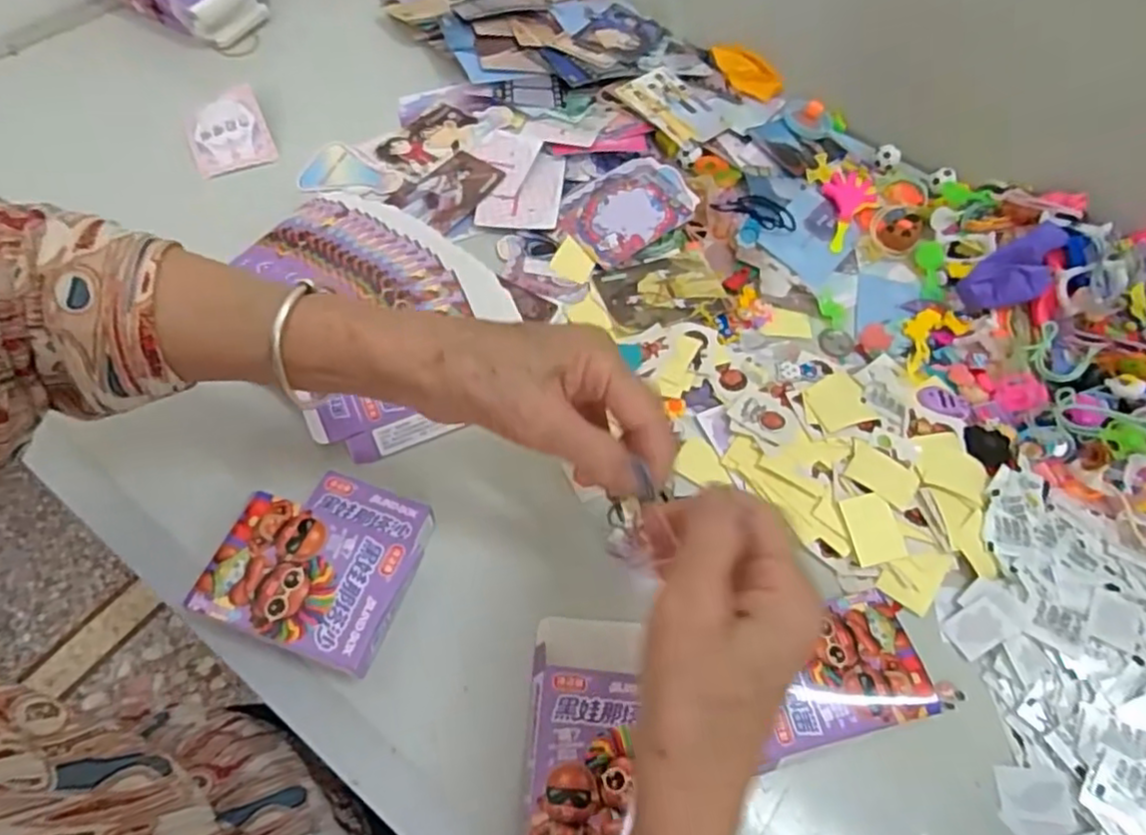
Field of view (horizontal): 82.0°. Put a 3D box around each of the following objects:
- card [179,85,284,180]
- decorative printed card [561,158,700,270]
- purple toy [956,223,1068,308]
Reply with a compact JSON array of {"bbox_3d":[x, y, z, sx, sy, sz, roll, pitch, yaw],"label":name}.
[{"bbox_3d":[-0.282,-0.233,0.538,0.062,0.018,0.072,-19,63,-14],"label":"card"},{"bbox_3d":[0.043,-0.163,0.516,0.109,0.007,0.081,-31,65,-13],"label":"decorative printed card"},{"bbox_3d":[0.323,-0.105,0.479,0.080,0.041,0.045,-34,68,-21],"label":"purple toy"}]

